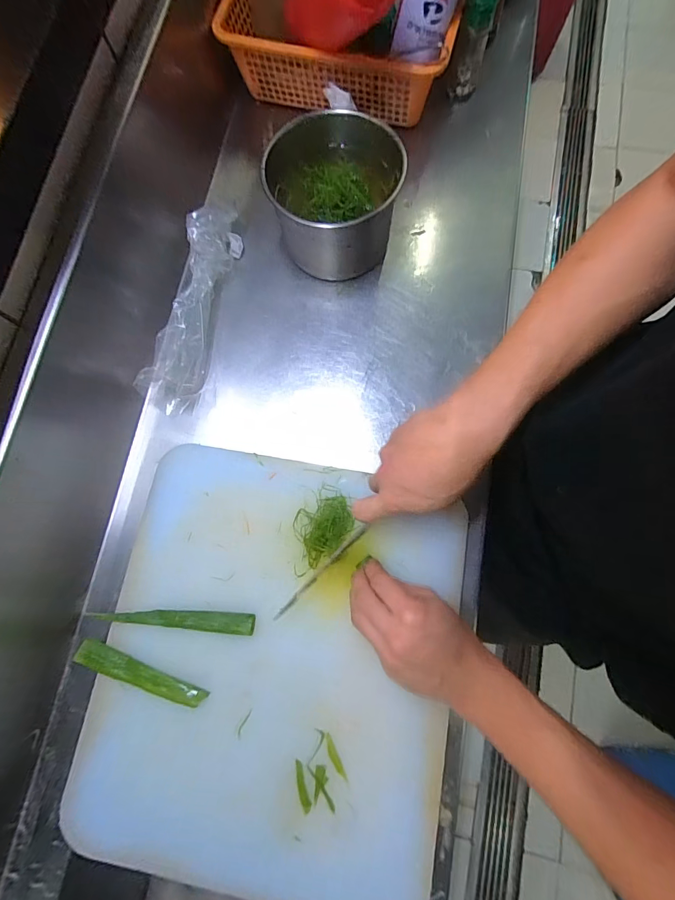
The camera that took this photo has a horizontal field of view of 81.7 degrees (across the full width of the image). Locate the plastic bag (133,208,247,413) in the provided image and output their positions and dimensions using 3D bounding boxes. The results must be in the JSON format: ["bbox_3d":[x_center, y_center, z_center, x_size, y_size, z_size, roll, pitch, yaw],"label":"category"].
[{"bbox_3d":[-0.177,-0.183,0.490,0.061,0.051,0.275,13,78,4],"label":"plastic bag"}]

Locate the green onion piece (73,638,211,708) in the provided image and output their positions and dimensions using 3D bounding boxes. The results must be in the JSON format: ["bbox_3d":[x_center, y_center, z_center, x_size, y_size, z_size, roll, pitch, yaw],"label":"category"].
[{"bbox_3d":[-0.197,0.223,0.387,0.136,0.011,0.023,20,79,6],"label":"green onion piece"}]

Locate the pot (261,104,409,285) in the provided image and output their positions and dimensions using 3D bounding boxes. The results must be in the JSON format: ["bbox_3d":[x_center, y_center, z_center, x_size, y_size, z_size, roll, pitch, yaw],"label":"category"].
[{"bbox_3d":[-0.004,-0.301,0.481,0.150,0.111,0.154,0,77,1],"label":"pot"}]

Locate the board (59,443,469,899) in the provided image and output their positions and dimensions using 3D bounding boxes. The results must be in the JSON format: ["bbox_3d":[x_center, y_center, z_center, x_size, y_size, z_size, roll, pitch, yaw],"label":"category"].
[{"bbox_3d":[-0.061,0.201,0.386,0.341,0.016,0.383,10,76,4],"label":"board"}]

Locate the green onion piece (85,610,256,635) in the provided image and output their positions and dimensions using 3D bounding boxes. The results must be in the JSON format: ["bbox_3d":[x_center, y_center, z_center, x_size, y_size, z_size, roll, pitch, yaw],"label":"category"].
[{"bbox_3d":[-0.167,0.171,0.396,0.168,0.009,0.019,3,78,2],"label":"green onion piece"}]

